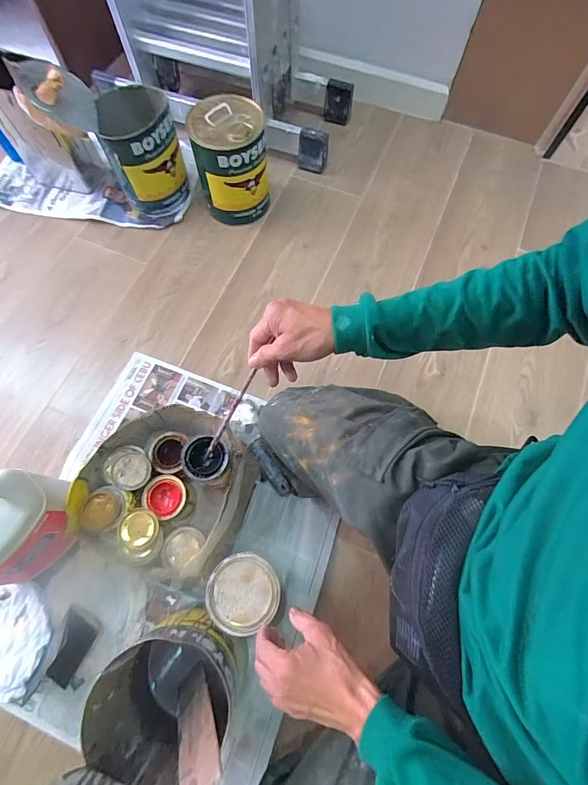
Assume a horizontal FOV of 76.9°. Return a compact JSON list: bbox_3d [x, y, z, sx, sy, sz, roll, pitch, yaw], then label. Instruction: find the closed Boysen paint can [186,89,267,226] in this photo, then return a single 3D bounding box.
[{"bbox_3d":[-0.144,-0.526,0.853,0.153,0.198,0.150,0,71,0],"label":"closed Boysen paint can"}]

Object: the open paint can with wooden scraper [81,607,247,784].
[{"bbox_3d":[-0.152,0.401,0.503,0.155,0.223,0.163,0,71,0],"label":"open paint can with wooden scraper"}]

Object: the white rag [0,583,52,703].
[{"bbox_3d":[-0.492,0.412,0.612,0.175,0.033,0.163,-3,71,-1],"label":"white rag"}]

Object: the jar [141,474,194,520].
[{"bbox_3d":[-0.217,0.188,0.656,0.078,0.067,0.070,31,73,10],"label":"jar"}]

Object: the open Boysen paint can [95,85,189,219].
[{"bbox_3d":[-0.348,-0.558,0.871,0.166,0.201,0.182,0,71,0],"label":"open Boysen paint can"}]

